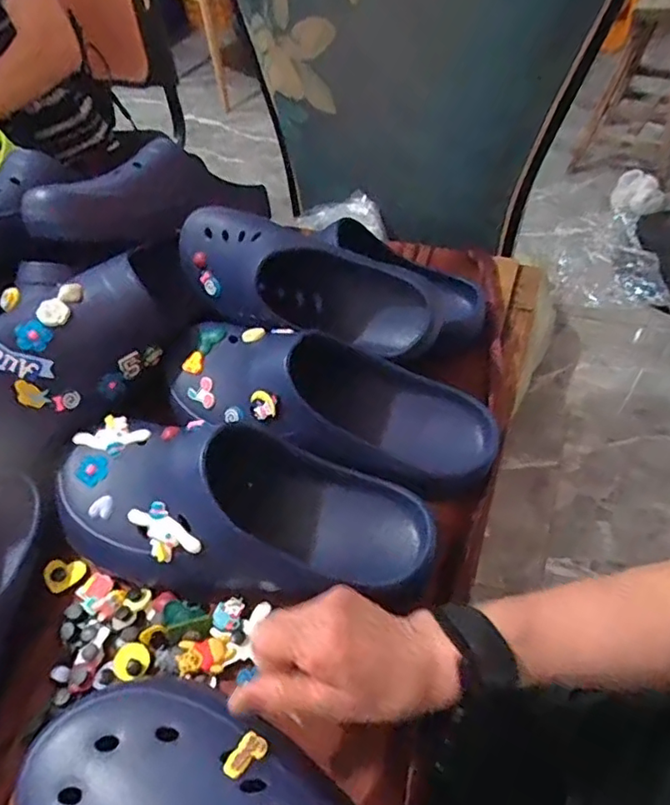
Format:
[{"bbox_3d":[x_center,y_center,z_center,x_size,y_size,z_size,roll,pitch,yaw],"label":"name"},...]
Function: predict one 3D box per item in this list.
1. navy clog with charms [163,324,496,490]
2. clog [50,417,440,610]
[{"bbox_3d":[-0.012,-0.002,0.487,0.290,0.095,0.101,16,56,17],"label":"navy clog with charms"},{"bbox_3d":[-0.075,0.082,0.439,0.293,0.089,0.119,6,54,10],"label":"clog"}]

